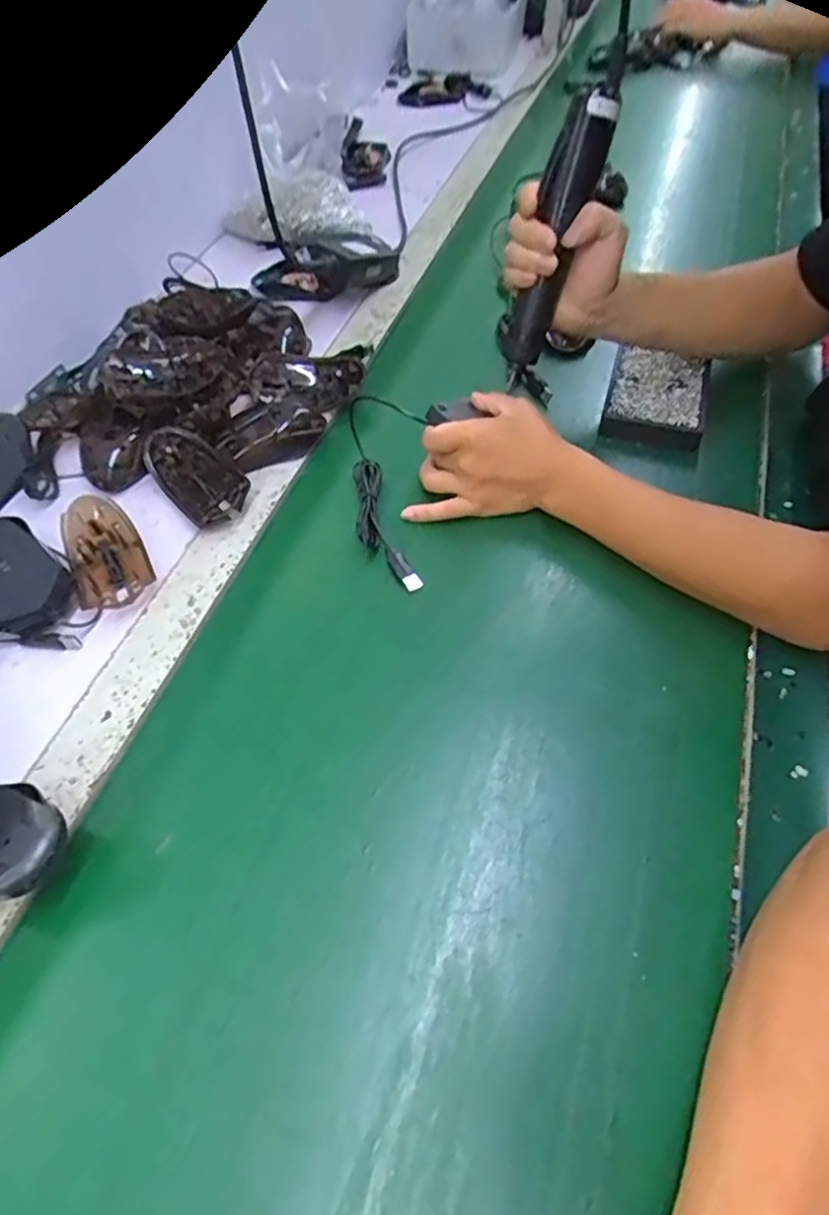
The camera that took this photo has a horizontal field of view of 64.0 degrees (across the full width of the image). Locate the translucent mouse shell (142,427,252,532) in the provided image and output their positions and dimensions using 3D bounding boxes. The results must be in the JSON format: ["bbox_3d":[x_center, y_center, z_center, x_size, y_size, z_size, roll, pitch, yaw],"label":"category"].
[{"bbox_3d":[-0.195,-0.118,0.594,0.059,0.034,0.118,-36,59,-21],"label":"translucent mouse shell"}]

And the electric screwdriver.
[{"bbox_3d":[0.119,-0.307,0.543,0.035,0.239,0.044,34,38,25],"label":"electric screwdriver"}]

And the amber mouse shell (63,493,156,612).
[{"bbox_3d":[-0.256,-0.046,0.547,0.058,0.033,0.100,-26,56,-15],"label":"amber mouse shell"}]

